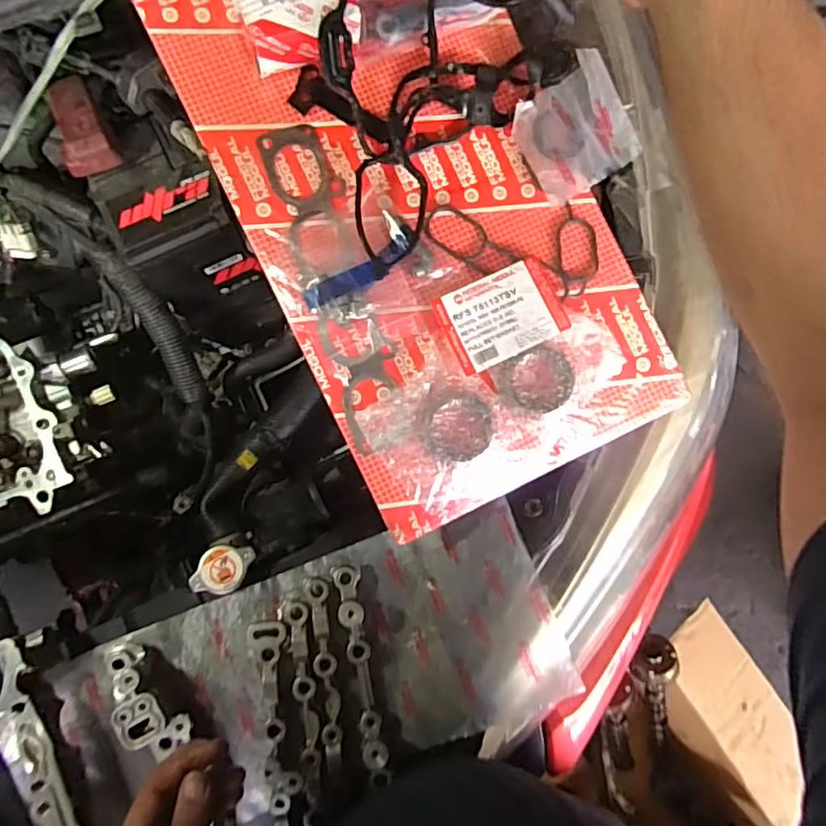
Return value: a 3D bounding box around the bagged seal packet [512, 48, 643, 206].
[{"bbox_3d":[0.138,-0.240,0.496,0.101,0.021,0.092,-33,98,-7],"label":"bagged seal packet"}]

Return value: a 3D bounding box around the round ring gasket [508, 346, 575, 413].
[{"bbox_3d":[0.106,-0.028,0.485,0.054,0.014,0.053,0,77,-1],"label":"round ring gasket"}]

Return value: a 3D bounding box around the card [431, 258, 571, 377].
[{"bbox_3d":[0.074,-0.082,0.486,0.099,0.005,0.070,-25,85,-4],"label":"card"}]

